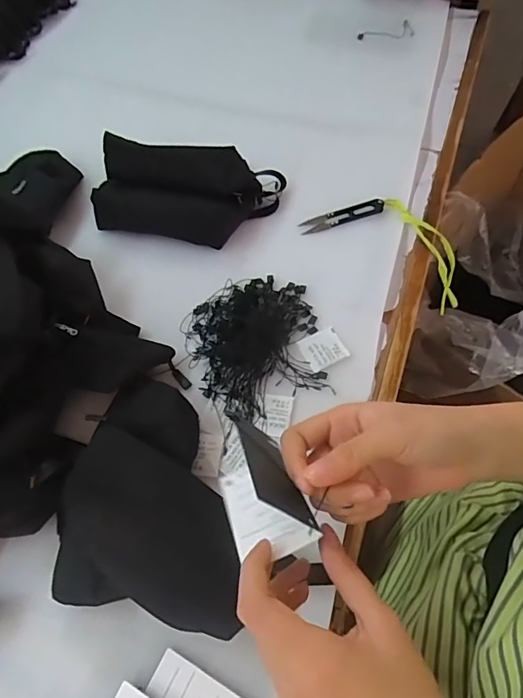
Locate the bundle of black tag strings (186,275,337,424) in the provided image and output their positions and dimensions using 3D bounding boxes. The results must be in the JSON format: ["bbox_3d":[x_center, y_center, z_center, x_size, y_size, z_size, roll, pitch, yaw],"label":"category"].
[{"bbox_3d":[-0.007,-0.009,0.475,0.134,0.034,0.164,-11,64,-4],"label":"bundle of black tag strings"}]

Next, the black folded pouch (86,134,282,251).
[{"bbox_3d":[-0.087,-0.191,0.548,0.216,0.071,0.087,3,64,3],"label":"black folded pouch"}]

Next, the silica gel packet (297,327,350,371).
[{"bbox_3d":[0.063,-0.001,0.480,0.041,0.006,0.041,-23,65,-10],"label":"silica gel packet"}]

